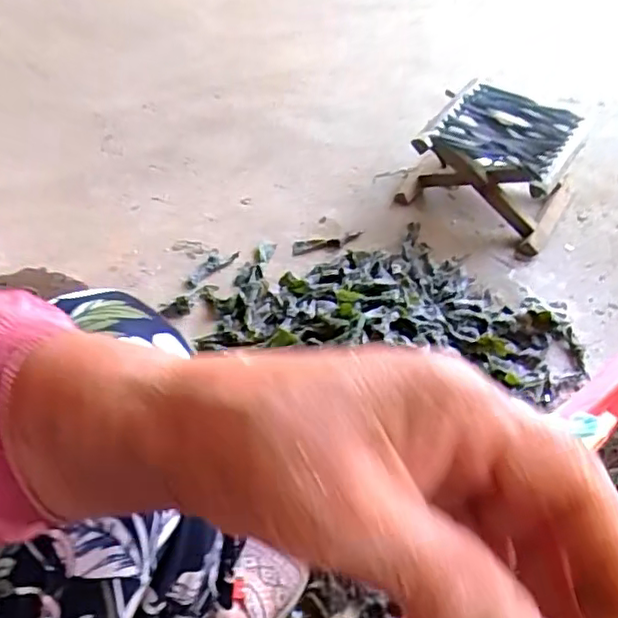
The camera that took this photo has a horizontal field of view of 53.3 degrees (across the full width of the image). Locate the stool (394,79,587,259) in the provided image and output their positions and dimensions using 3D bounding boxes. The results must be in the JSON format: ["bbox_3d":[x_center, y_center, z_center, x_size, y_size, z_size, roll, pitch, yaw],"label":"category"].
[{"bbox_3d":[0.310,-0.239,1.023,0.254,0.137,0.235,29,53,21],"label":"stool"}]

